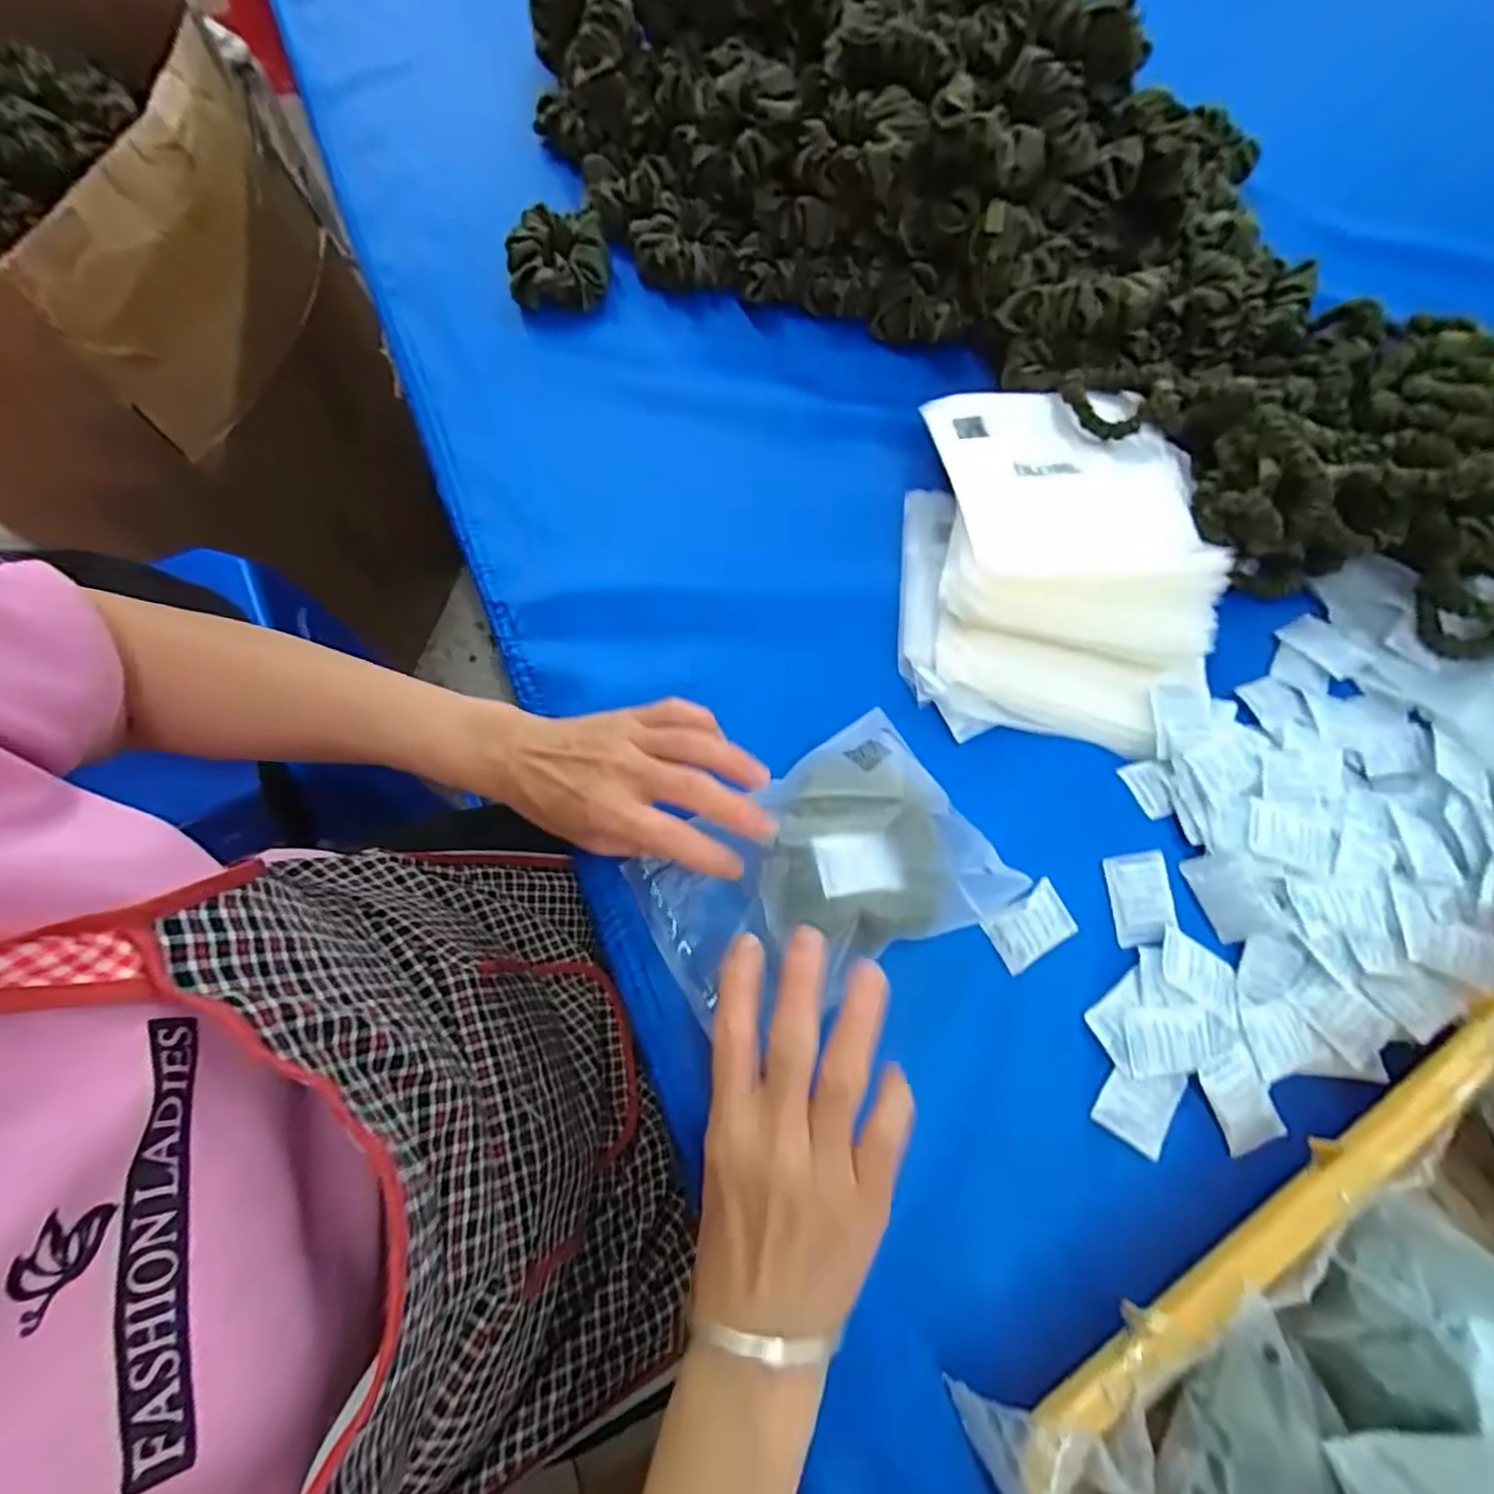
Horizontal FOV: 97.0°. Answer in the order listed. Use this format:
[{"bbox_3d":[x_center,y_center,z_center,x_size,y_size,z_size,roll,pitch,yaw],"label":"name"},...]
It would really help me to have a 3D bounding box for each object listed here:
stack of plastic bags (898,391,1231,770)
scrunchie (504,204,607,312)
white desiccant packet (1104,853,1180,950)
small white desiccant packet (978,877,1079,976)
[{"bbox_3d":[0.197,-0.128,0.422,0.182,0.056,0.253,8,68,2],"label":"stack of plastic bags"},{"bbox_3d":[-0.147,-0.382,0.522,0.077,0.045,0.075,-2,68,-2],"label":"scrunchie"},{"bbox_3d":[0.215,0.083,0.360,0.033,0.004,0.048,-6,78,1],"label":"white desiccant packet"},{"bbox_3d":[0.151,0.095,0.353,0.046,0.005,0.033,-29,86,-8],"label":"small white desiccant packet"}]

